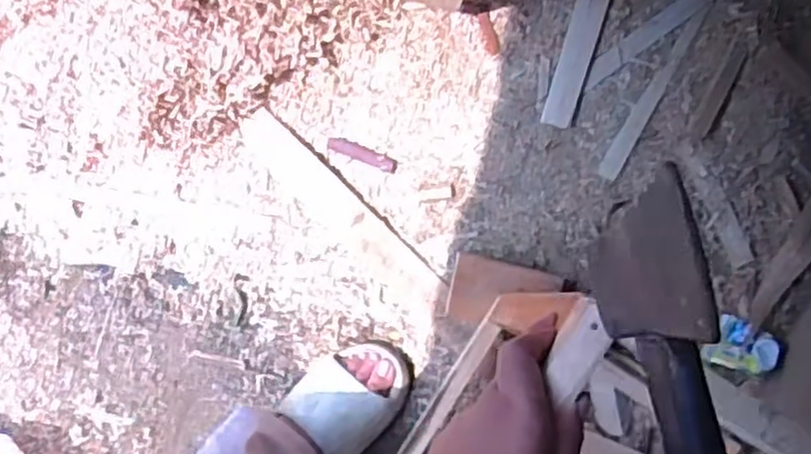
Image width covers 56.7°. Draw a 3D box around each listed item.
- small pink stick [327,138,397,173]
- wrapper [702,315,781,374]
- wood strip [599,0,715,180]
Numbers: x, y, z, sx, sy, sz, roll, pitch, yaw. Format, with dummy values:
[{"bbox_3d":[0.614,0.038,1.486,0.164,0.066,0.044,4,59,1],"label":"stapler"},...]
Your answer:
[{"bbox_3d":[-0.062,-0.102,1.046,0.101,0.027,0.021,23,95,15],"label":"small pink stick"},{"bbox_3d":[0.443,0.161,0.990,0.082,0.053,0.070,23,95,-5],"label":"wrapper"},{"bbox_3d":[0.331,-0.179,0.997,0.026,0.004,0.252,28,99,3],"label":"wood strip"}]

